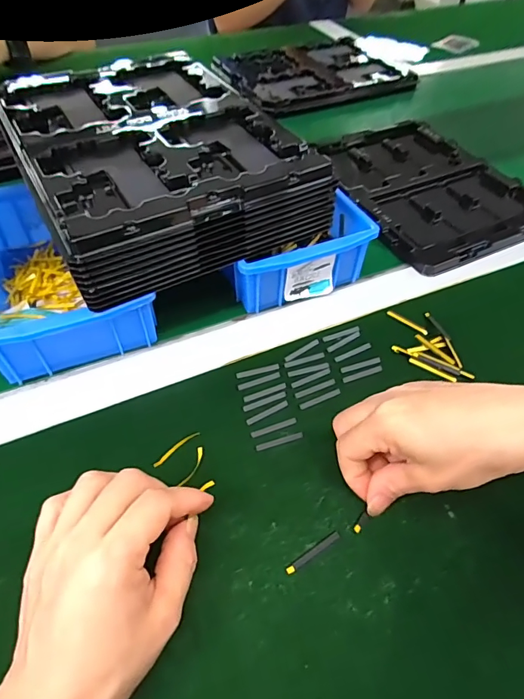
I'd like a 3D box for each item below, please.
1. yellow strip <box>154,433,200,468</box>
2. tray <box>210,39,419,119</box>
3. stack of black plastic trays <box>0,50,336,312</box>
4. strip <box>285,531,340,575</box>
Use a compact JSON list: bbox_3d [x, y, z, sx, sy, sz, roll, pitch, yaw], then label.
[{"bbox_3d":[-0.062,0.071,0.314,0.039,0.004,0.007,-36,62,-26],"label":"yellow strip"},{"bbox_3d":[0.085,-0.463,0.737,0.288,0.023,0.192,-24,57,-19],"label":"tray"},{"bbox_3d":[-0.103,-0.179,0.398,0.209,0.061,0.279,-25,56,-19],"label":"stack of black plastic trays"},{"bbox_3d":[0.032,0.126,0.271,0.040,0.004,0.005,-28,59,-21],"label":"strip"}]

